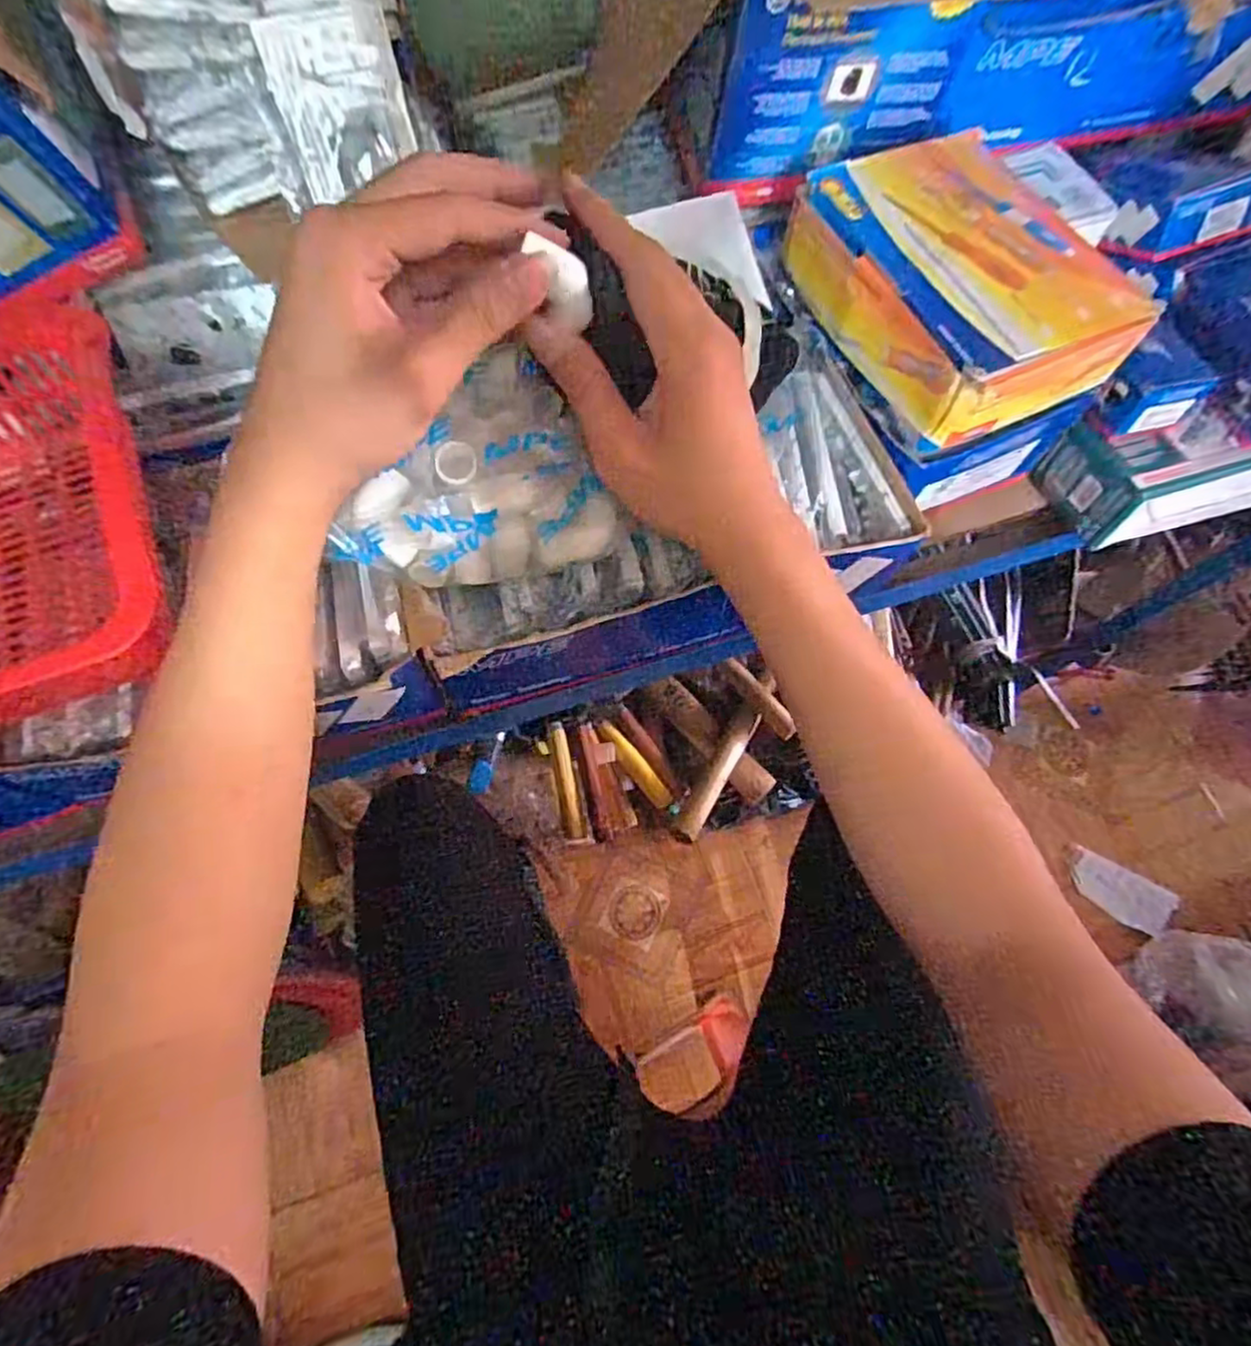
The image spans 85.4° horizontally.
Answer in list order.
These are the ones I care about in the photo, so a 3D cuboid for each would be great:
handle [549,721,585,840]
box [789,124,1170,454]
[{"bbox_3d":[-0.077,0.139,0.870,0.024,0.034,0.148,-9,70,-6],"label":"handle"},{"bbox_3d":[0.200,-0.239,0.415,0.133,0.058,0.184,-22,71,-10],"label":"box"}]

